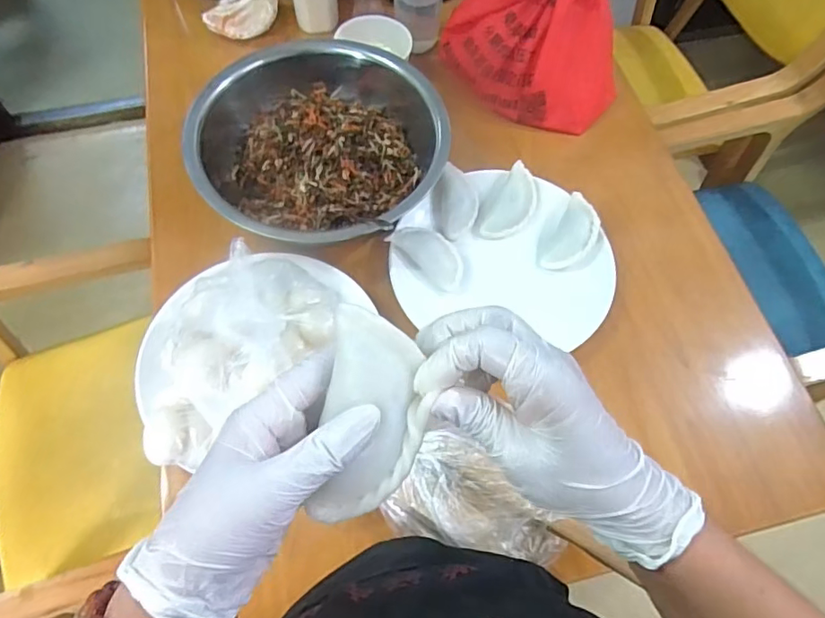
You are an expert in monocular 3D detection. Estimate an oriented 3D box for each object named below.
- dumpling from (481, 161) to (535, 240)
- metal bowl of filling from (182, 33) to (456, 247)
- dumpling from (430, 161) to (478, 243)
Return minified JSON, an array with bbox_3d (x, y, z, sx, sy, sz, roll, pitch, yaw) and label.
[{"bbox_3d":[0.141,-0.147,0.759,0.052,0.026,0.118,29,80,12],"label":"dumpling"},{"bbox_3d":[-0.123,-0.224,0.734,0.324,0.115,0.316,1,63,-1],"label":"metal bowl of filling"},{"bbox_3d":[0.058,-0.145,0.747,0.064,0.044,0.096,6,64,2],"label":"dumpling"}]

